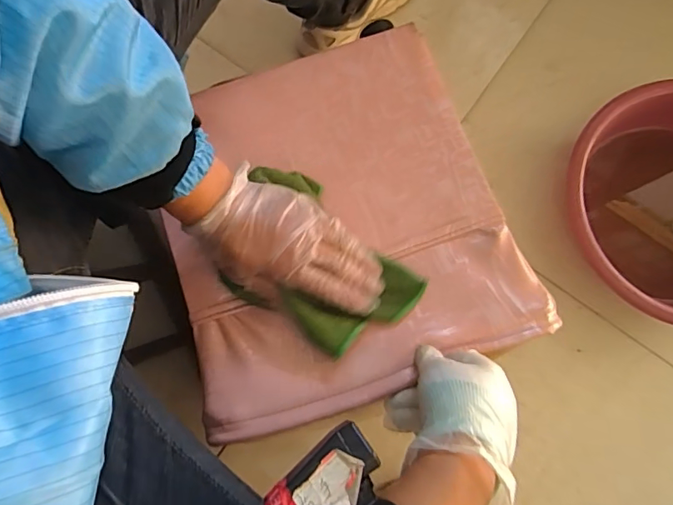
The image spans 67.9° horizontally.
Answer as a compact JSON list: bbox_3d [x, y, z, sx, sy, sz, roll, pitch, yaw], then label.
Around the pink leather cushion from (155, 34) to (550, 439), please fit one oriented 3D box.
[{"bbox_3d":[-0.006,-0.034,0.457,0.303,0.032,0.325,-20,80,-5],"label":"pink leather cushion"}]

